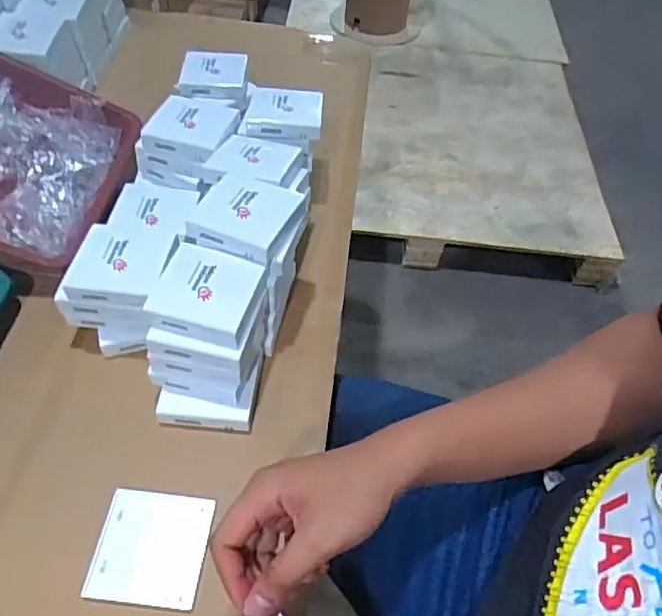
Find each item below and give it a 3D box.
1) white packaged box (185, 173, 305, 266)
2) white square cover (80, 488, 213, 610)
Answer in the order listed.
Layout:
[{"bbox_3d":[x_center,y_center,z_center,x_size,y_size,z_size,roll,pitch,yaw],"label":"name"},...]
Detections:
[{"bbox_3d":[-0.081,-0.090,0.557,0.089,0.025,0.090,19,53,9],"label":"white packaged box"},{"bbox_3d":[-0.144,0.192,0.475,0.087,0.008,0.084,7,52,0],"label":"white square cover"}]

